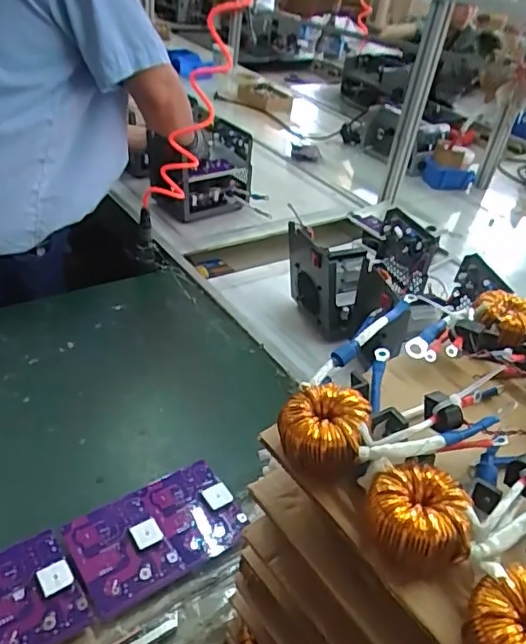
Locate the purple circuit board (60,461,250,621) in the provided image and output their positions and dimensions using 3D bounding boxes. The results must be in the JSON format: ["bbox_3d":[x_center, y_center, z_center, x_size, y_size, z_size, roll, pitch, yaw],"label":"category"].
[{"bbox_3d":[-0.126,0.251,0.672,0.197,0.018,0.124,-18,48,-30],"label":"purple circuit board"}]

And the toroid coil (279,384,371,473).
[{"bbox_3d":[0.041,0.071,0.378,0.056,0.032,0.055,6,37,-4],"label":"toroid coil"}]

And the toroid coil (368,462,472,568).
[{"bbox_3d":[0.092,0.115,0.335,0.056,0.031,0.055,6,37,-4],"label":"toroid coil"}]

